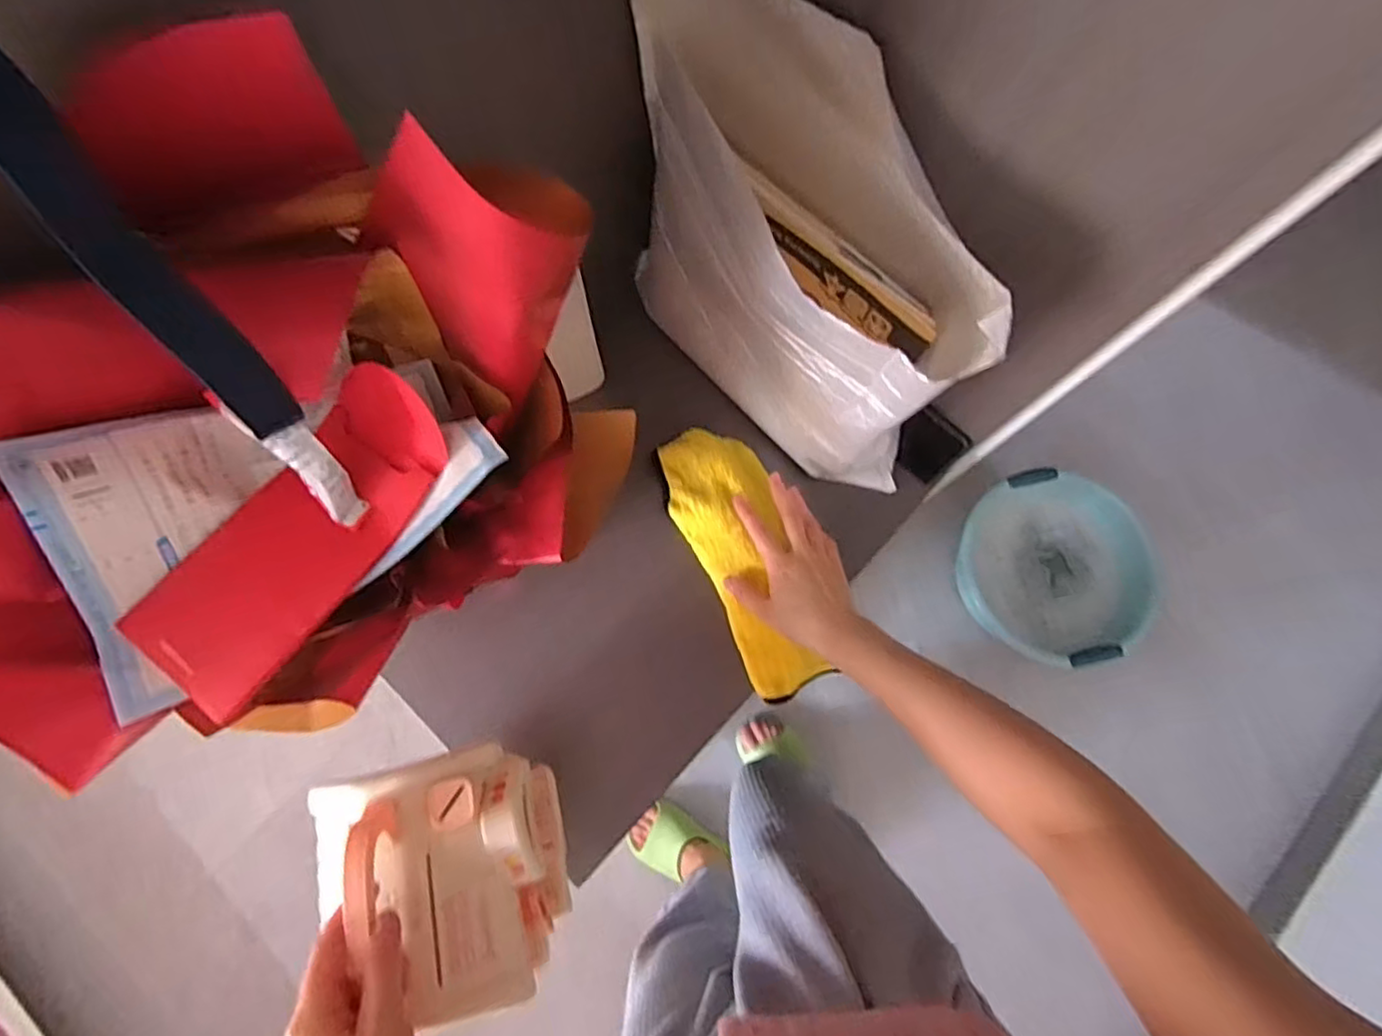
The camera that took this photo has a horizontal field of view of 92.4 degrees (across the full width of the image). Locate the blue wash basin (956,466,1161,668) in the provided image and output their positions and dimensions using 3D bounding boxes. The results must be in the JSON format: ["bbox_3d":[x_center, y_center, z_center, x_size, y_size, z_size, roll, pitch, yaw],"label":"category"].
[{"bbox_3d":[0.692,0.097,1.289,0.339,0.165,0.356,0,76,-1],"label":"blue wash basin"}]

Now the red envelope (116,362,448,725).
[{"bbox_3d":[-0.237,0.006,0.403,0.094,0.028,0.208,35,78,7],"label":"red envelope"}]

